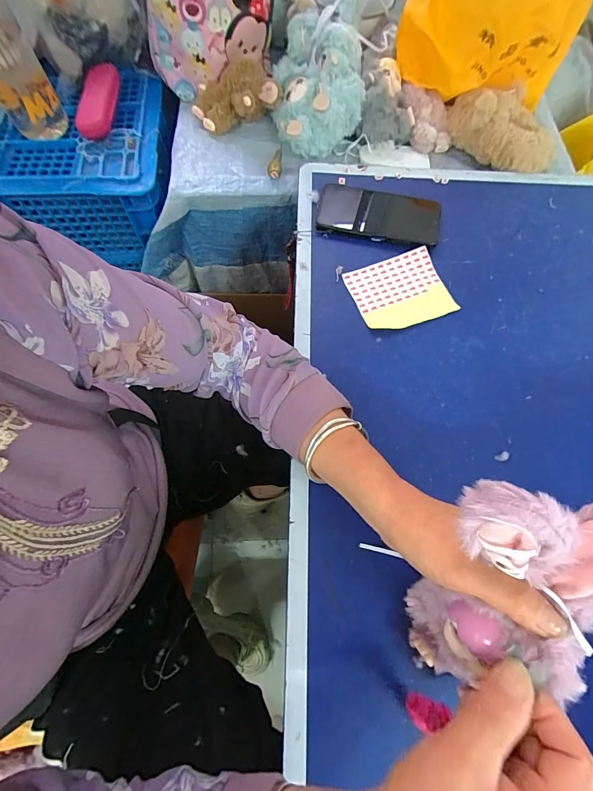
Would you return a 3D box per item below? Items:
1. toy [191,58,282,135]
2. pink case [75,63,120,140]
[{"bbox_3d":[-0.096,-0.462,0.551,0.126,0.057,0.090,-14,71,-7],"label":"toy"},{"bbox_3d":[-0.299,-0.446,0.540,0.038,0.027,0.111,21,95,6],"label":"pink case"}]

